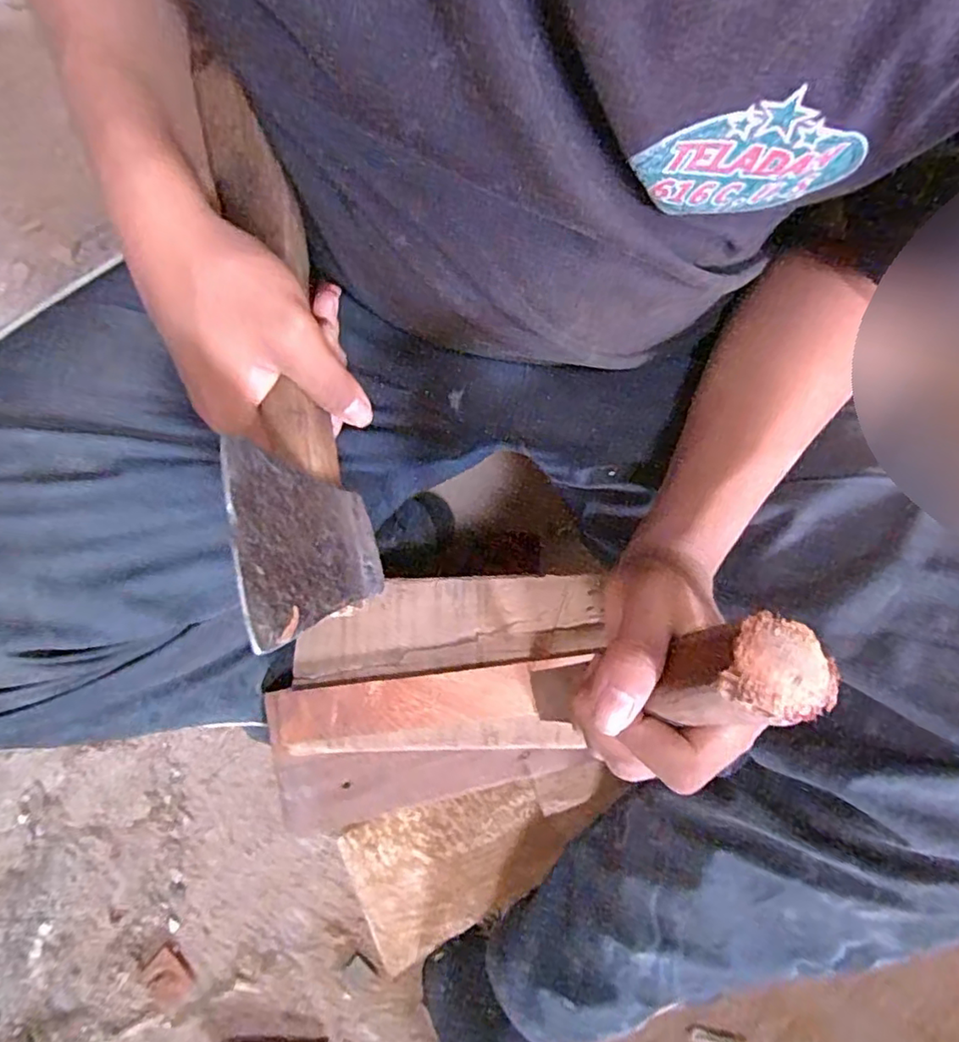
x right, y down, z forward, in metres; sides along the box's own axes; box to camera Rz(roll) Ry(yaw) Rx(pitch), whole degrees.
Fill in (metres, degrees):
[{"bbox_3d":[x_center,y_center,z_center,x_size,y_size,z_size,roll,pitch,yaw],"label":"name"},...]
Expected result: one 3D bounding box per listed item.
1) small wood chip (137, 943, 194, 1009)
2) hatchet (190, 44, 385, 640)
[{"bbox_3d":[-0.301,0.439,0.575,0.040,0.004,0.047,-42,78,-9],"label":"small wood chip"},{"bbox_3d":[-0.085,-0.071,0.263,0.031,0.100,0.235,-10,83,-1],"label":"hatchet"}]

